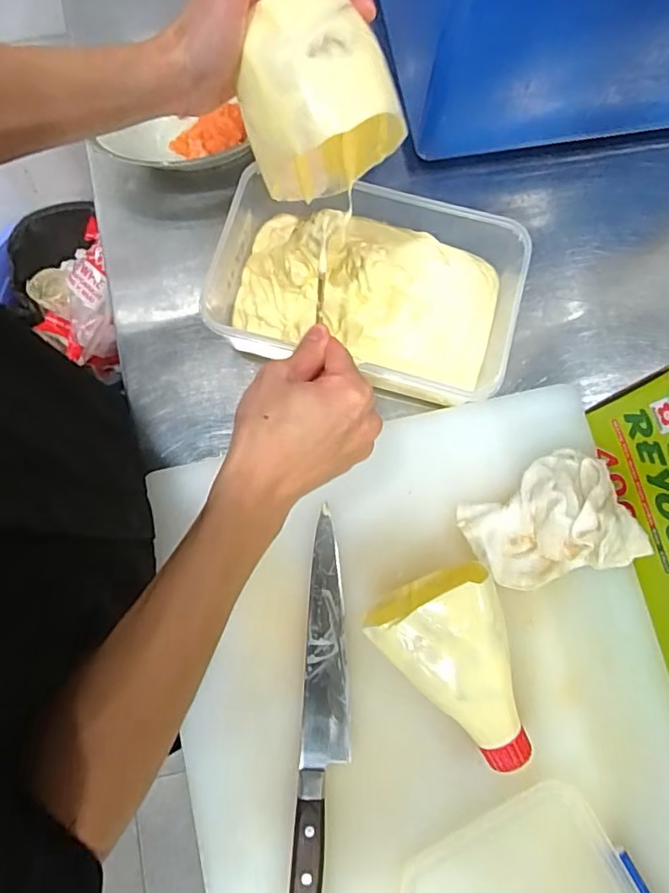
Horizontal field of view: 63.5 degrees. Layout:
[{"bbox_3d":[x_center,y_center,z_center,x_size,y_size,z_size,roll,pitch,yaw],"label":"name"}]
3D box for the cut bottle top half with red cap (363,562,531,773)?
[{"bbox_3d":[0.095,0.170,0.399,0.090,0.072,0.141,-27,81,-7],"label":"cut bottle top half with red cap"}]

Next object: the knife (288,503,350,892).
[{"bbox_3d":[-0.008,0.208,0.423,0.036,0.018,0.307,4,79,-1],"label":"knife"}]

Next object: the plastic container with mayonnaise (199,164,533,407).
[{"bbox_3d":[0.024,-0.138,0.486,0.269,0.080,0.160,18,79,2],"label":"plastic container with mayonnaise"}]

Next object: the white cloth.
[{"bbox_3d":[0.177,0.062,0.437,0.125,0.053,0.104,-22,80,-6],"label":"white cloth"}]

